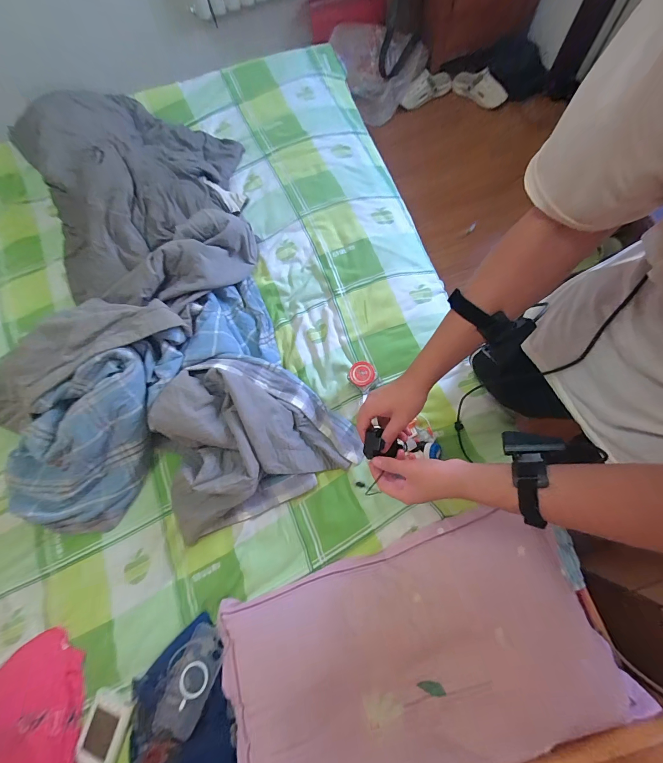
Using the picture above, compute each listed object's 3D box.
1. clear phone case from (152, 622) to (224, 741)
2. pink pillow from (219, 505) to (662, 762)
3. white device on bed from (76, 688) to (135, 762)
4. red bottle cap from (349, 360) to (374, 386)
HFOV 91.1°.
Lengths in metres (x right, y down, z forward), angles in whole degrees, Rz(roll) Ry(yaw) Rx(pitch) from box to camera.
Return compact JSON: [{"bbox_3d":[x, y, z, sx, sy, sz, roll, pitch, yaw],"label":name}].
[{"bbox_3d":[-0.284,0.600,0.658,0.098,0.018,0.177,11,62,13],"label":"clear phone case"},{"bbox_3d":[0.154,0.527,0.621,0.726,0.127,0.381,-19,73,0],"label":"pink pillow"},{"bbox_3d":[-0.458,0.705,0.658,0.089,0.023,0.110,10,75,8],"label":"white device on bed"},{"bbox_3d":[0.072,-0.020,0.771,0.057,0.015,0.058,0,73,1],"label":"red bottle cap"}]

